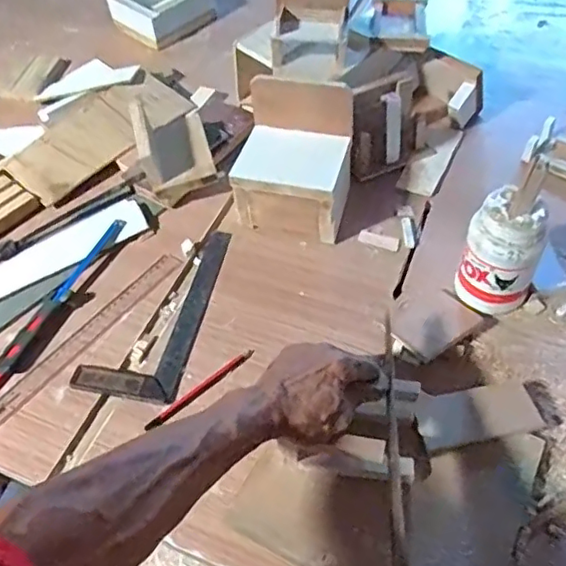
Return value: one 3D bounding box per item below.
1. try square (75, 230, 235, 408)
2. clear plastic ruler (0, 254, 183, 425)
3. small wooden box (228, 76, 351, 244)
[{"bbox_3d":[-0.147,0.026,0.701,0.117,0.010,0.237,8,54,10],"label":"try square"},{"bbox_3d":[-0.233,0.066,0.683,0.028,0.004,0.299,32,61,23],"label":"clear plastic ruler"},{"bbox_3d":[0.015,-0.155,0.738,0.132,0.136,0.143,12,57,13],"label":"small wooden box"}]

